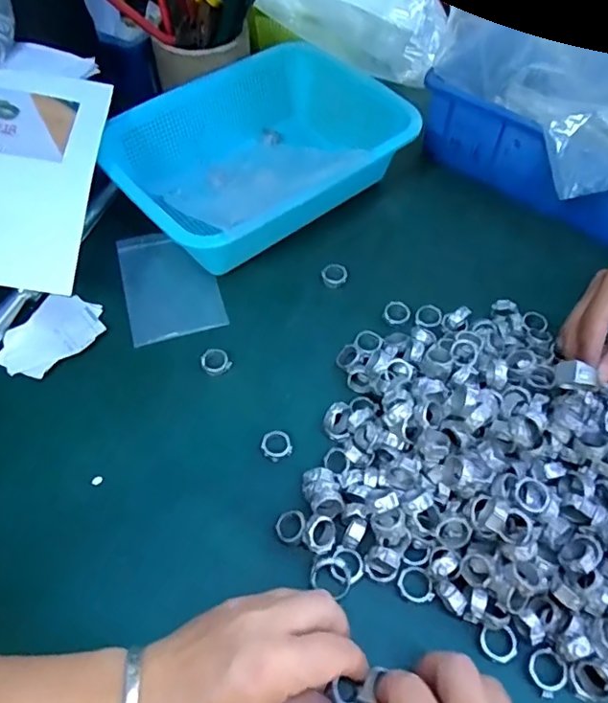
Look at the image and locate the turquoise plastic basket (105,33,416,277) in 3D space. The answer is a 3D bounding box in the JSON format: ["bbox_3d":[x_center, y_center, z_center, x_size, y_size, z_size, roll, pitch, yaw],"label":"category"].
[{"bbox_3d":[-0.047,-0.181,0.513,0.254,0.075,0.192,-33,63,-18],"label":"turquoise plastic basket"}]

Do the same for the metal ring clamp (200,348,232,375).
[{"bbox_3d":[-0.071,0.008,0.431,0.021,0.009,0.021,-1,57,1],"label":"metal ring clamp"}]

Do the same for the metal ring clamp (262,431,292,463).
[{"bbox_3d":[-0.020,0.069,0.396,0.020,0.007,0.021,-1,57,1],"label":"metal ring clamp"}]

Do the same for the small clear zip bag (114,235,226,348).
[{"bbox_3d":[-0.119,-0.063,0.483,0.078,0.007,0.120,-15,58,-8],"label":"small clear zip bag"}]

